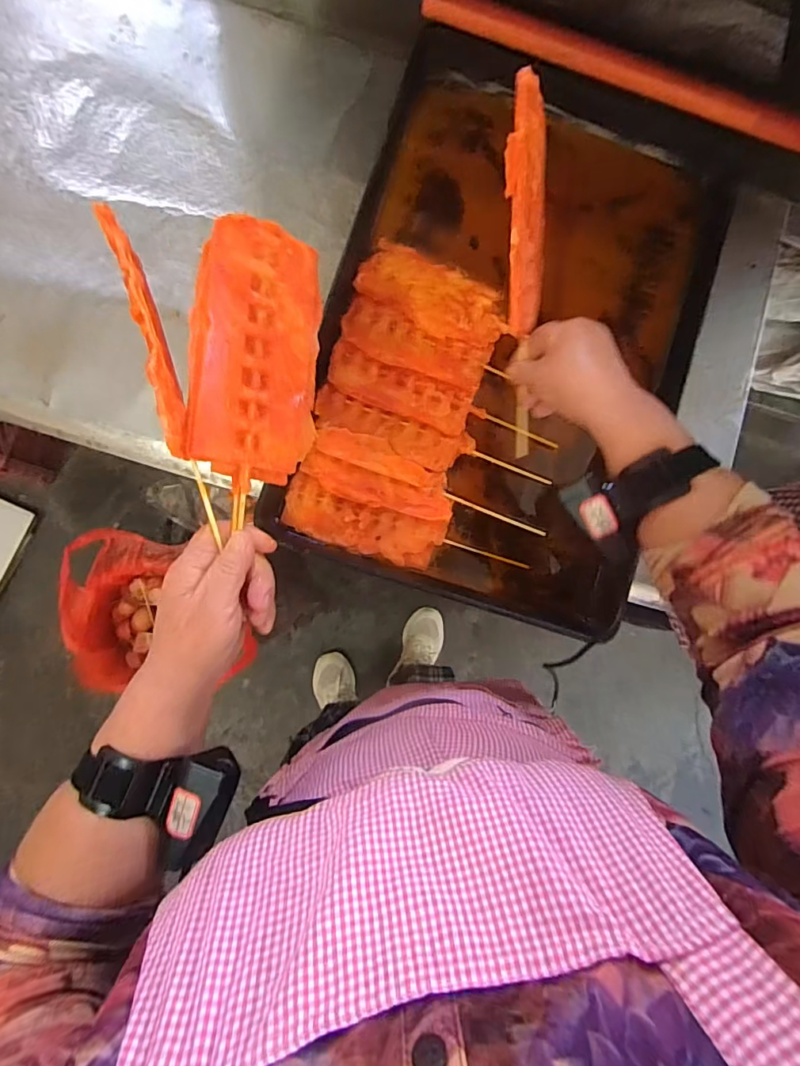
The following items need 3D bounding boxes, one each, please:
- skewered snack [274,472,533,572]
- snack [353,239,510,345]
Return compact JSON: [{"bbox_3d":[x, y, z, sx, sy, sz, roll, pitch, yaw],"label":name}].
[{"bbox_3d":[0.002,0.004,0.560,0.262,0.018,0.059,18,86,-4],"label":"skewered snack"},{"bbox_3d":[0.040,-0.272,0.578,0.171,0.015,0.083,25,86,-4],"label":"snack"}]

